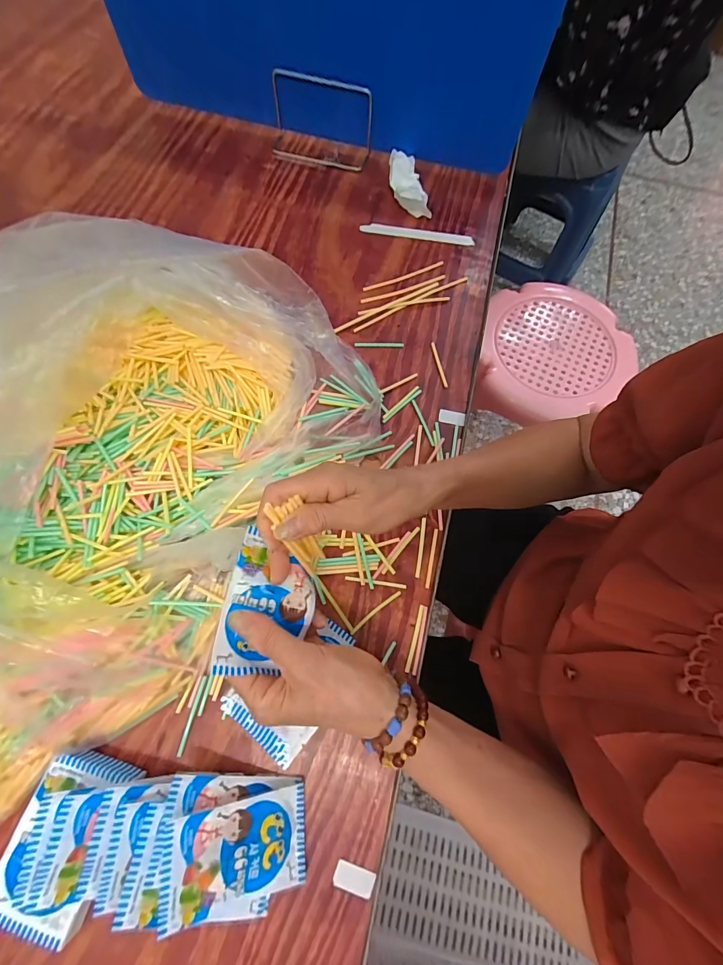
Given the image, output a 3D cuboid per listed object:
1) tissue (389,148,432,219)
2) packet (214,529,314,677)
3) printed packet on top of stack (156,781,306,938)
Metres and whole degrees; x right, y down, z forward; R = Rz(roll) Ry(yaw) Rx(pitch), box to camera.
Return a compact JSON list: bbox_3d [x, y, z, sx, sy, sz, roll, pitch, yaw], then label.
[{"bbox_3d":[0.067,-0.442,0.557,0.045,0.030,0.112,-12,72,-7],"label":"tissue"},{"bbox_3d":[-0.066,0.088,0.275,0.063,0.016,0.095,17,69,-17],"label":"packet"},{"bbox_3d":[-0.094,0.282,0.287,0.104,0.008,0.064,5,68,-26],"label":"printed packet on top of stack"}]

